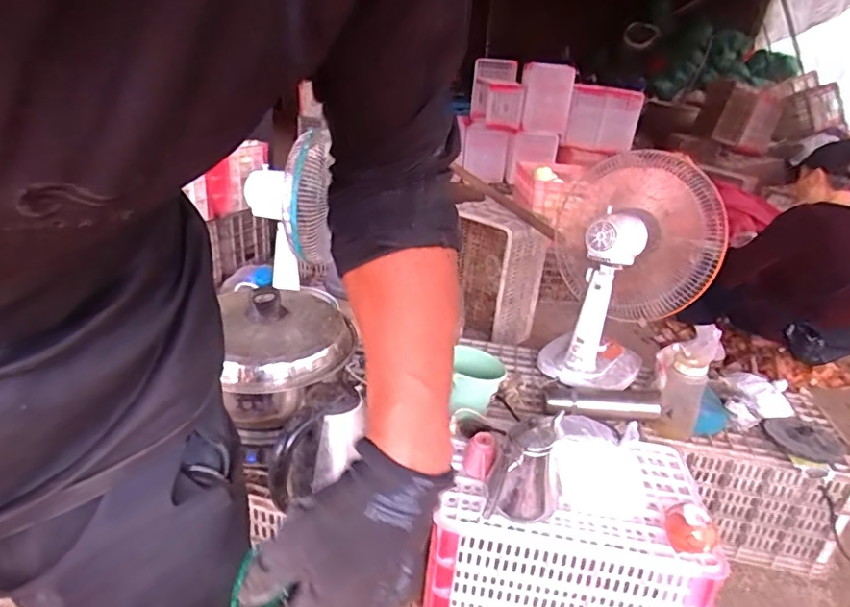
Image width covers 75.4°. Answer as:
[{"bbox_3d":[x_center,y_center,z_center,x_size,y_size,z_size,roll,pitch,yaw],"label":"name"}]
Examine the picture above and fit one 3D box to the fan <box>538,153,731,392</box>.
[{"bbox_3d":[0.511,-0.079,1.359,0.355,0.506,0.358,22,30,34],"label":"fan"}]

